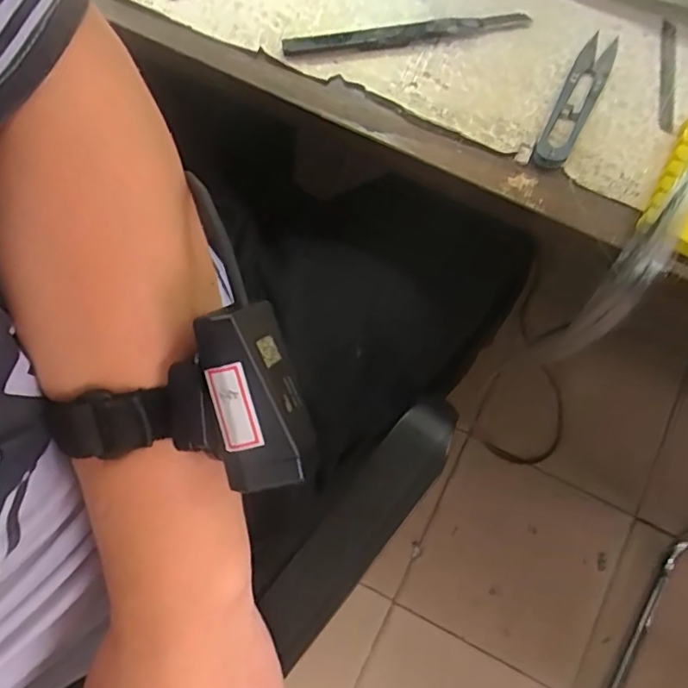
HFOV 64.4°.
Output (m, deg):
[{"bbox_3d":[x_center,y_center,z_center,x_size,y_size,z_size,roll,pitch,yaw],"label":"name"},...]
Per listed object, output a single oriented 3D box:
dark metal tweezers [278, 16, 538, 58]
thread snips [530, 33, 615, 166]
[{"bbox_3d":[0.042,-0.200,0.354,0.159,0.011,0.013,-9,76,-1],"label":"dark metal tweezers"},{"bbox_3d":[0.146,-0.153,0.341,0.022,0.009,0.102,27,78,7],"label":"thread snips"}]

